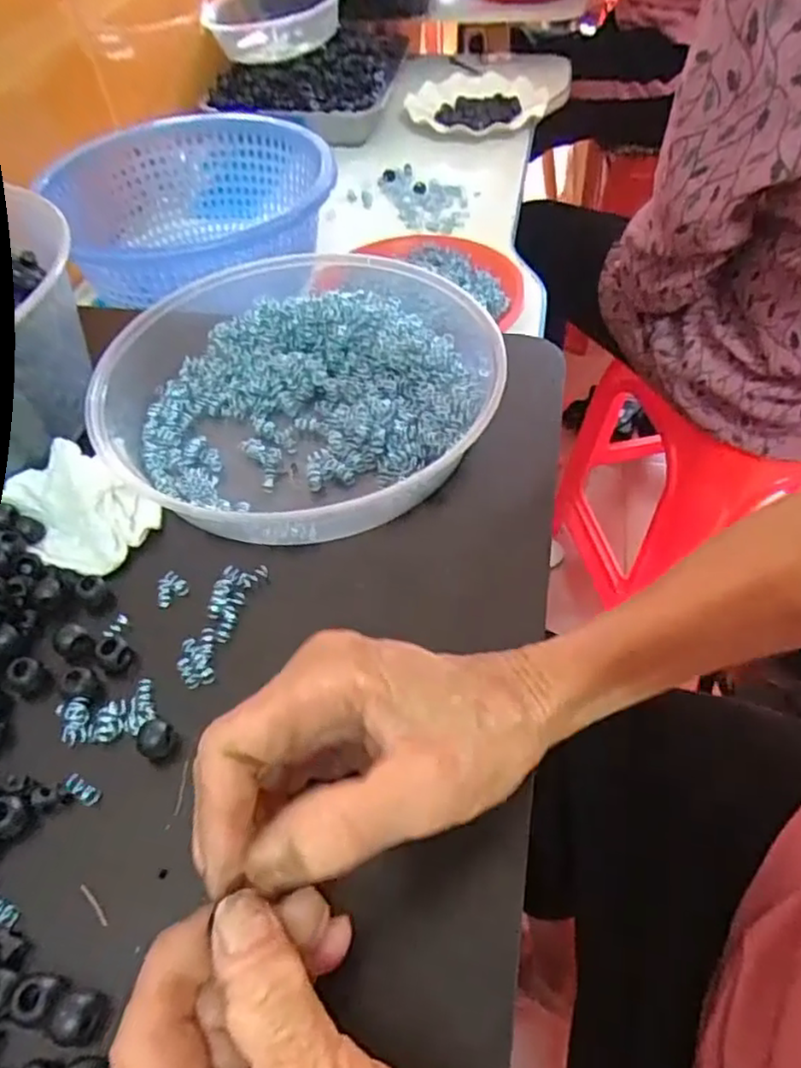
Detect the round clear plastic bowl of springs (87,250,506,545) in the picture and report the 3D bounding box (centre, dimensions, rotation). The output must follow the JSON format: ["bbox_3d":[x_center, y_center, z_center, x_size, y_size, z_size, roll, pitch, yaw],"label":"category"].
[{"bbox_3d":[-0.058,-0.082,0.401,0.228,0.049,0.226,-1,52,1],"label":"round clear plastic bowl of springs"}]

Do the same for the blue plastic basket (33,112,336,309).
[{"bbox_3d":[-0.190,-0.302,0.664,0.247,0.102,0.268,-16,53,-10],"label":"blue plastic basket"}]

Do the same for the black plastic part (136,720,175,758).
[{"bbox_3d":[-0.102,0.087,0.284,0.013,0.013,0.014,-4,52,-1],"label":"black plastic part"}]

